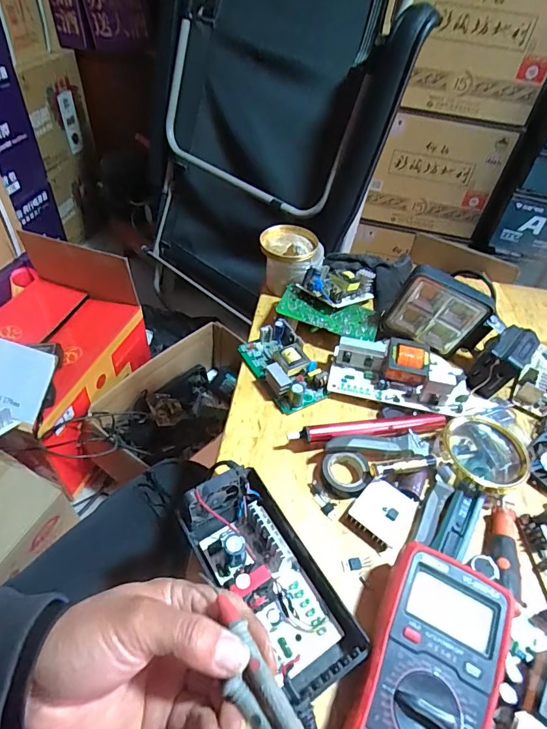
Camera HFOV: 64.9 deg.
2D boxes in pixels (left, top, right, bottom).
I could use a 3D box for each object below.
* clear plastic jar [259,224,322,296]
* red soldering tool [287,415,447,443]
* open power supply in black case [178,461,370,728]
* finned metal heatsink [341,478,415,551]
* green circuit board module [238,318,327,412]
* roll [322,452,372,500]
[{"bbox_3d":[0.024,-0.156,0.648,0.094,0.078,0.080,38,55,25],"label":"clear plastic jar"},{"bbox_3d":[0.108,0.071,0.481,0.183,0.015,0.020,-6,49,-12],"label":"red soldering tool"},{"bbox_3d":[-0.005,0.174,0.357,0.084,0.047,0.189,-24,55,-26],"label":"open power supply in black case"},{"bbox_3d":[0.107,0.148,0.425,0.055,0.018,0.058,32,52,22],"label":"finned metal heatsink"},{"bbox_3d":[0.015,0.000,0.538,0.067,0.033,0.116,-22,54,-24],"label":"green circuit board module"},{"bbox_3d":[0.075,0.116,0.447,0.047,0.018,0.045,3,48,-3],"label":"roll"}]

